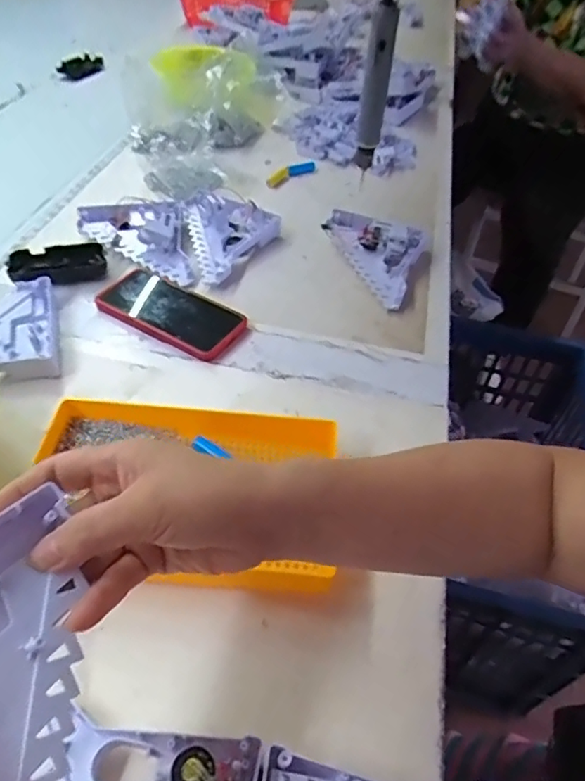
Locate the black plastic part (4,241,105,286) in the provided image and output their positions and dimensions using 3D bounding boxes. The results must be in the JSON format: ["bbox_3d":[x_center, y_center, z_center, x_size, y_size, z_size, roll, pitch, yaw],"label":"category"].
[{"bbox_3d":[-0.285,-0.153,0.679,0.108,0.020,0.064,-16,50,-19],"label":"black plastic part"}]

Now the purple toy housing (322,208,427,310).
[{"bbox_3d":[0.093,-0.180,0.727,0.133,0.041,0.155,19,48,12],"label":"purple toy housing"}]

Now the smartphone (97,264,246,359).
[{"bbox_3d":[-0.139,-0.092,0.641,0.172,0.015,0.085,28,50,19],"label":"smartphone"}]

